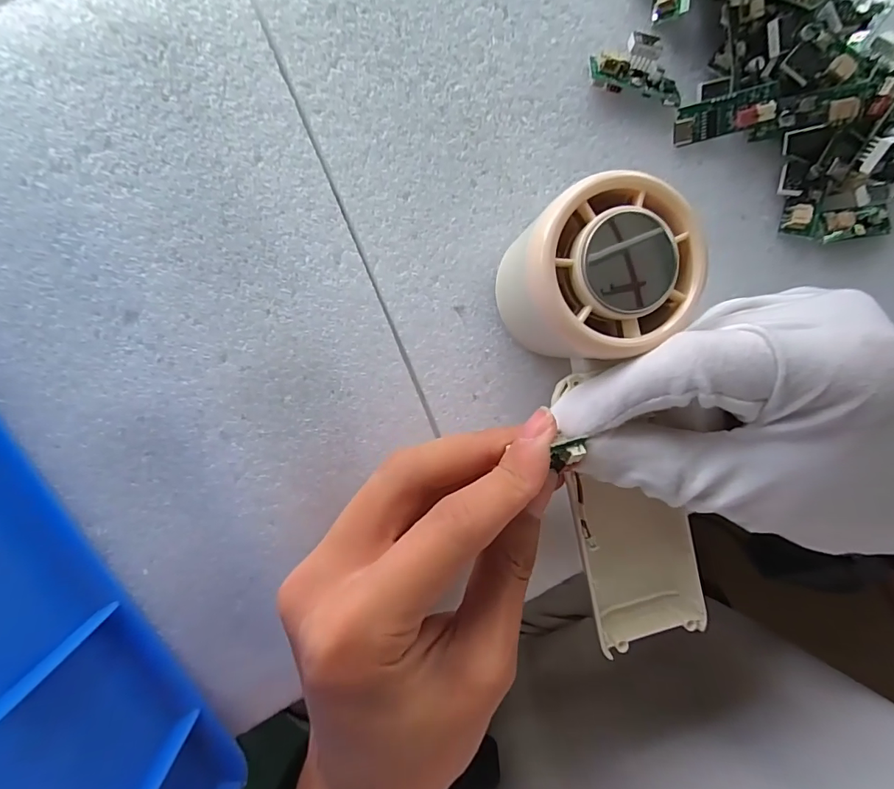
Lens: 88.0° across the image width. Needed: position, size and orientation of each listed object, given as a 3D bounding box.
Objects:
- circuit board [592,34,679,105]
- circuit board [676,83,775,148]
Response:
[{"bbox_3d":[0.076,-0.131,0.184,0.038,0.010,0.023,10,91,-10],"label":"circuit board"},{"bbox_3d":[0.111,-0.112,0.186,0.038,0.007,0.013,-13,95,10],"label":"circuit board"}]

